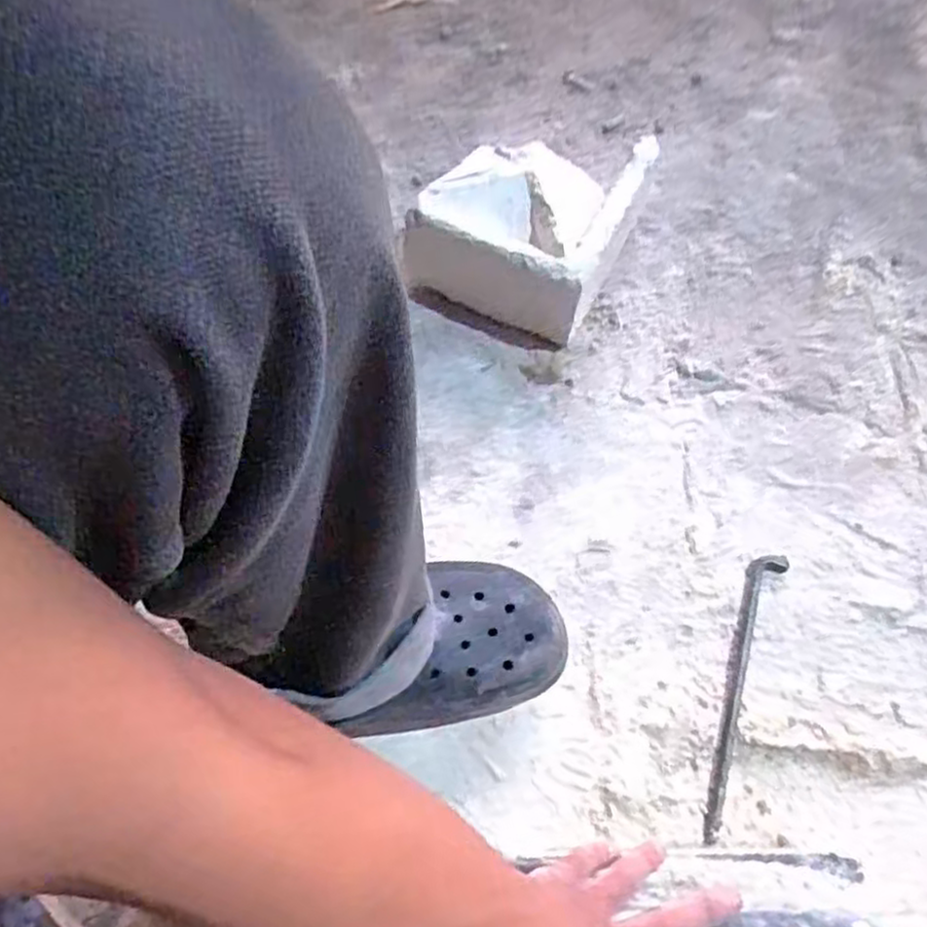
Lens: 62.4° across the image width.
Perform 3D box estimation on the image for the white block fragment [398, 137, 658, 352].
[{"bbox_3d":[0.055,-0.228,0.729,0.173,0.098,0.192,24,70,10],"label":"white block fragment"}]

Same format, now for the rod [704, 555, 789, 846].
[{"bbox_3d":[0.218,0.177,0.613,0.029,0.007,0.235,22,69,9],"label":"rod"}]

